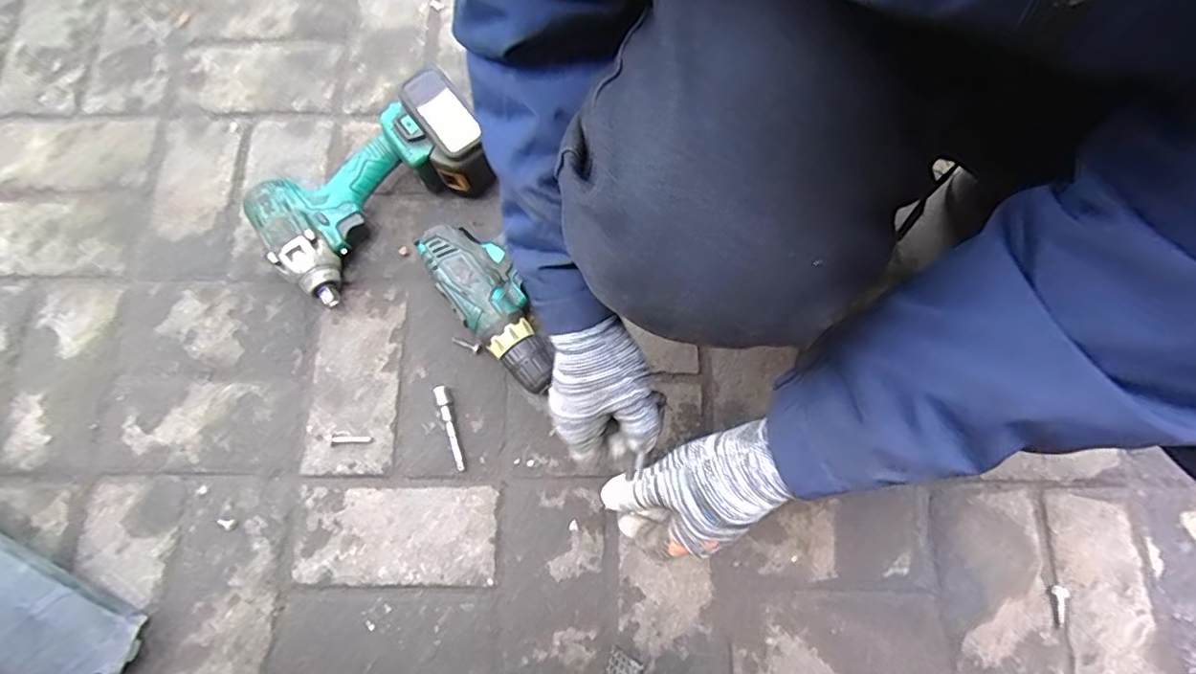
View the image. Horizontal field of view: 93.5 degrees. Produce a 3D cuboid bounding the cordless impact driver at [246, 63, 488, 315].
[{"bbox_3d":[-0.223,-0.151,0.574,0.236,0.078,0.124,-40,78,-9],"label":"cordless impact driver"}]

